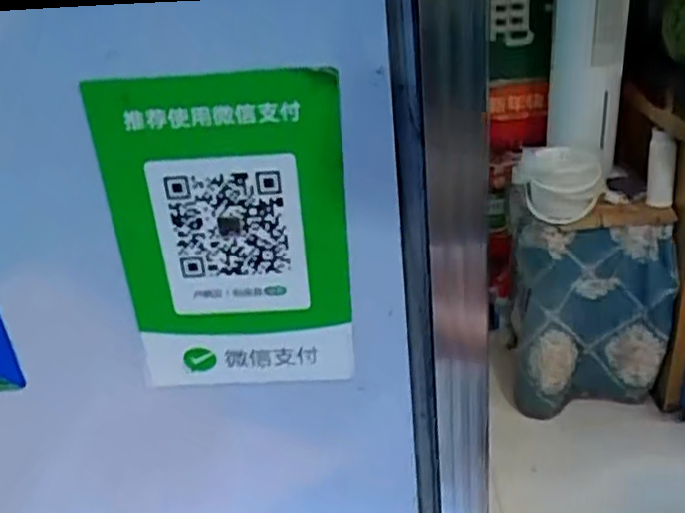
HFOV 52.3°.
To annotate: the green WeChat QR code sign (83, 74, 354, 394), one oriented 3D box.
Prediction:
[{"bbox_3d":[-0.057,-0.006,0.362,0.121,0.173,0.008,-5,29,2],"label":"green WeChat QR code sign"}]

